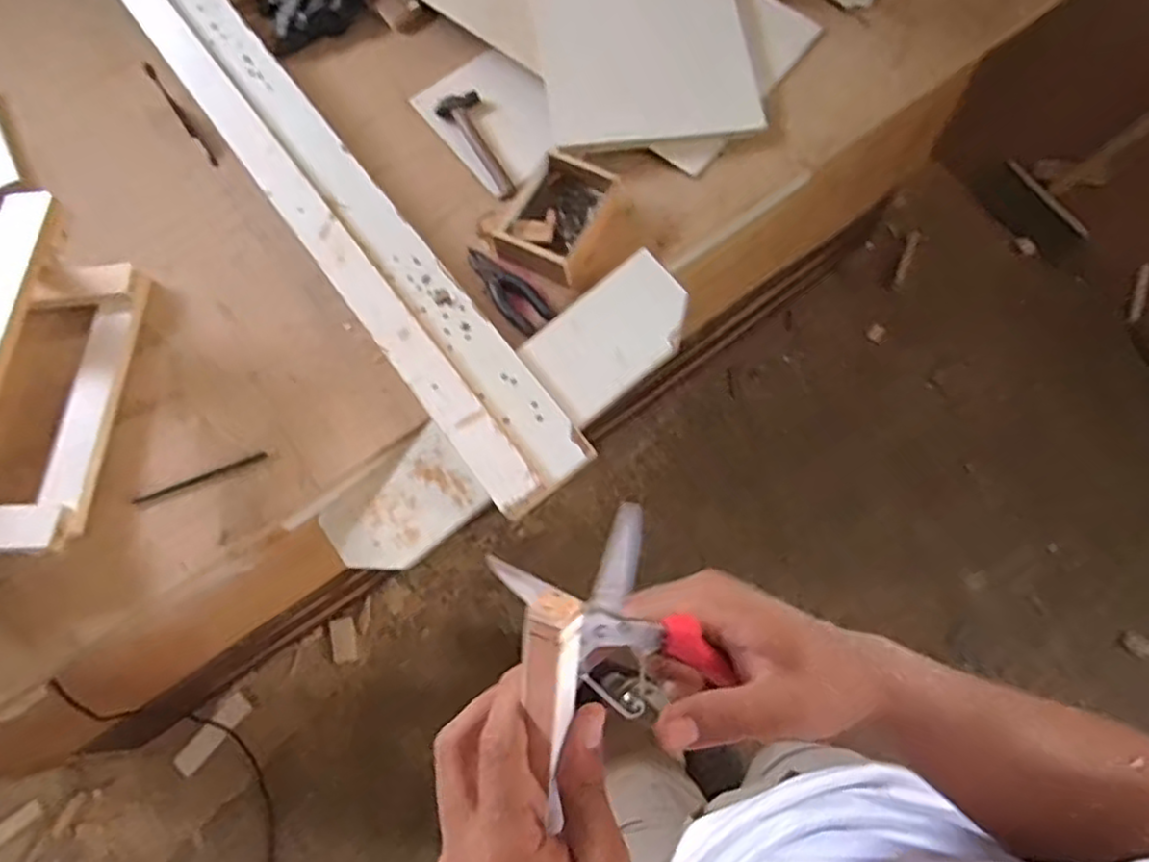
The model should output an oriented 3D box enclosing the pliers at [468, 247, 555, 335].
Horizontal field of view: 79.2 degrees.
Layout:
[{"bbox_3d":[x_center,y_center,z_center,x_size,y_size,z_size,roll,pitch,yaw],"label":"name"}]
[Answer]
[{"bbox_3d":[-0.084,-0.177,0.852,0.049,0.017,0.141,-38,77,-10],"label":"pliers"}]

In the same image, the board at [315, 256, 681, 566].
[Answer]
[{"bbox_3d":[-0.073,-0.014,0.792,0.482,0.015,0.122,-39,73,-1],"label":"board"}]

